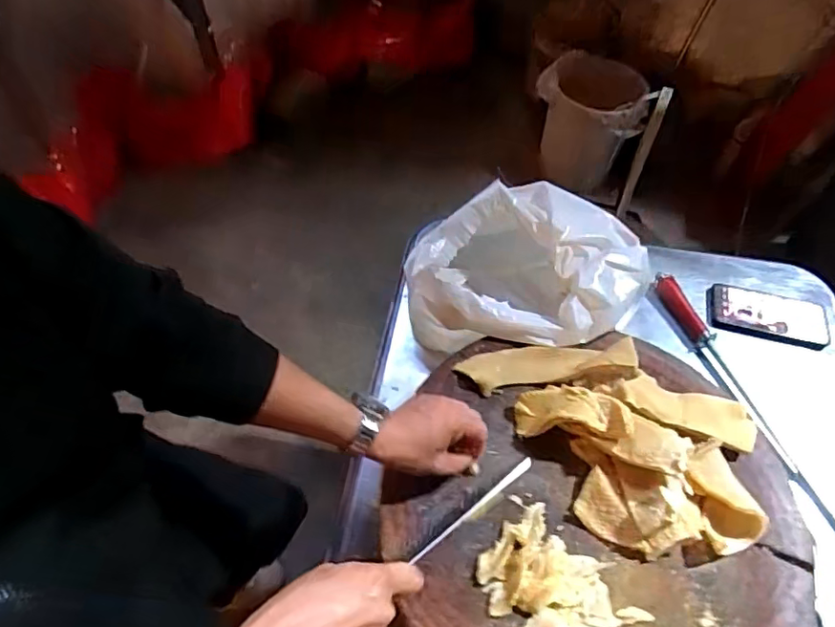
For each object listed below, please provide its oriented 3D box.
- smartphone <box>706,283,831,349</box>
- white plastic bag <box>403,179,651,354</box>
[{"bbox_3d":[0.535,0.003,0.845,0.165,0.015,0.087,14,55,8],"label":"smartphone"},{"bbox_3d":[0.155,-0.045,0.800,0.268,0.141,0.285,35,60,21],"label":"white plastic bag"}]

